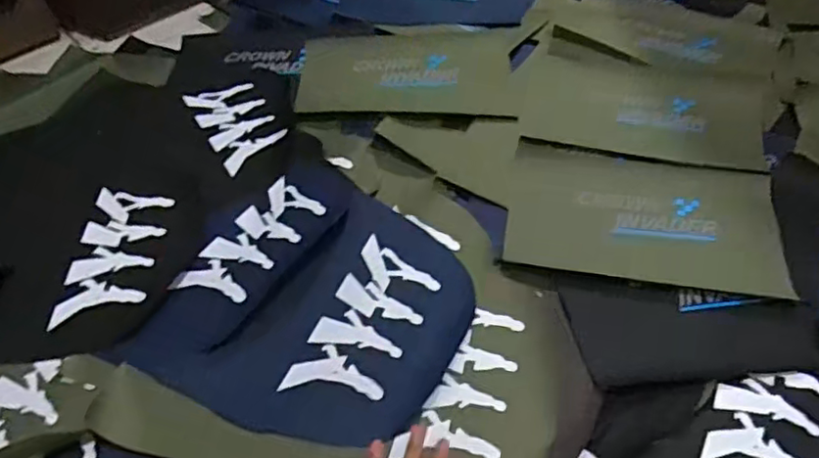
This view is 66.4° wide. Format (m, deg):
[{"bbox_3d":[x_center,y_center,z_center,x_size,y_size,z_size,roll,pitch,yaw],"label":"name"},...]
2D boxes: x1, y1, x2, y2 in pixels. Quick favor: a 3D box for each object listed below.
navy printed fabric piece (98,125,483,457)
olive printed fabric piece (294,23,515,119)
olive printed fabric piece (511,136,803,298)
[{"bbox_3d":[-0.096,0.061,0.696,0.319,0.021,0.336,18,54,16],"label":"navy printed fabric piece"},{"bbox_3d":[0.000,-0.242,0.951,0.321,0.012,0.200,-1,51,1],"label":"olive printed fabric piece"},{"bbox_3d":[0.283,-0.019,0.763,0.314,0.012,0.203,8,52,9],"label":"olive printed fabric piece"}]

